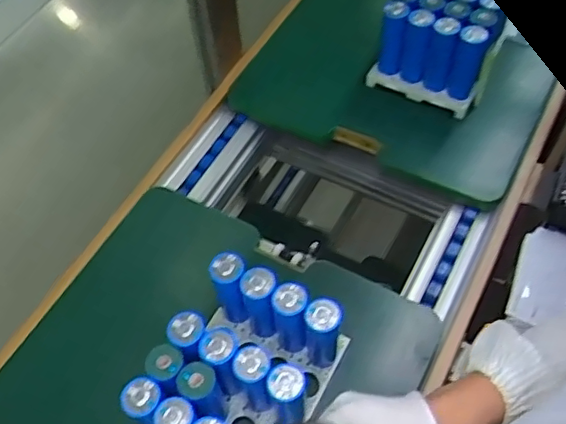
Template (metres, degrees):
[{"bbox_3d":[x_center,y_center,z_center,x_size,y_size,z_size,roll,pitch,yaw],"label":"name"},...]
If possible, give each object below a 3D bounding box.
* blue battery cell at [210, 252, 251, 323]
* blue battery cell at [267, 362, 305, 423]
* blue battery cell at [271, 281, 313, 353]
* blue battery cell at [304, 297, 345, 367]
[{"bbox_3d":[-0.061,0.102,0.748,0.051,0.122,0.049,-1,57,2],"label":"blue battery cell"},{"bbox_3d":[0.005,0.206,0.668,0.037,0.120,0.038,-1,57,2],"label":"blue battery cell"},{"bbox_3d":[0.010,0.130,0.727,0.041,0.127,0.038,-1,57,2],"label":"blue battery cell"},{"bbox_3d":[0.048,0.146,0.714,0.039,0.129,0.034,4,57,5],"label":"blue battery cell"}]

